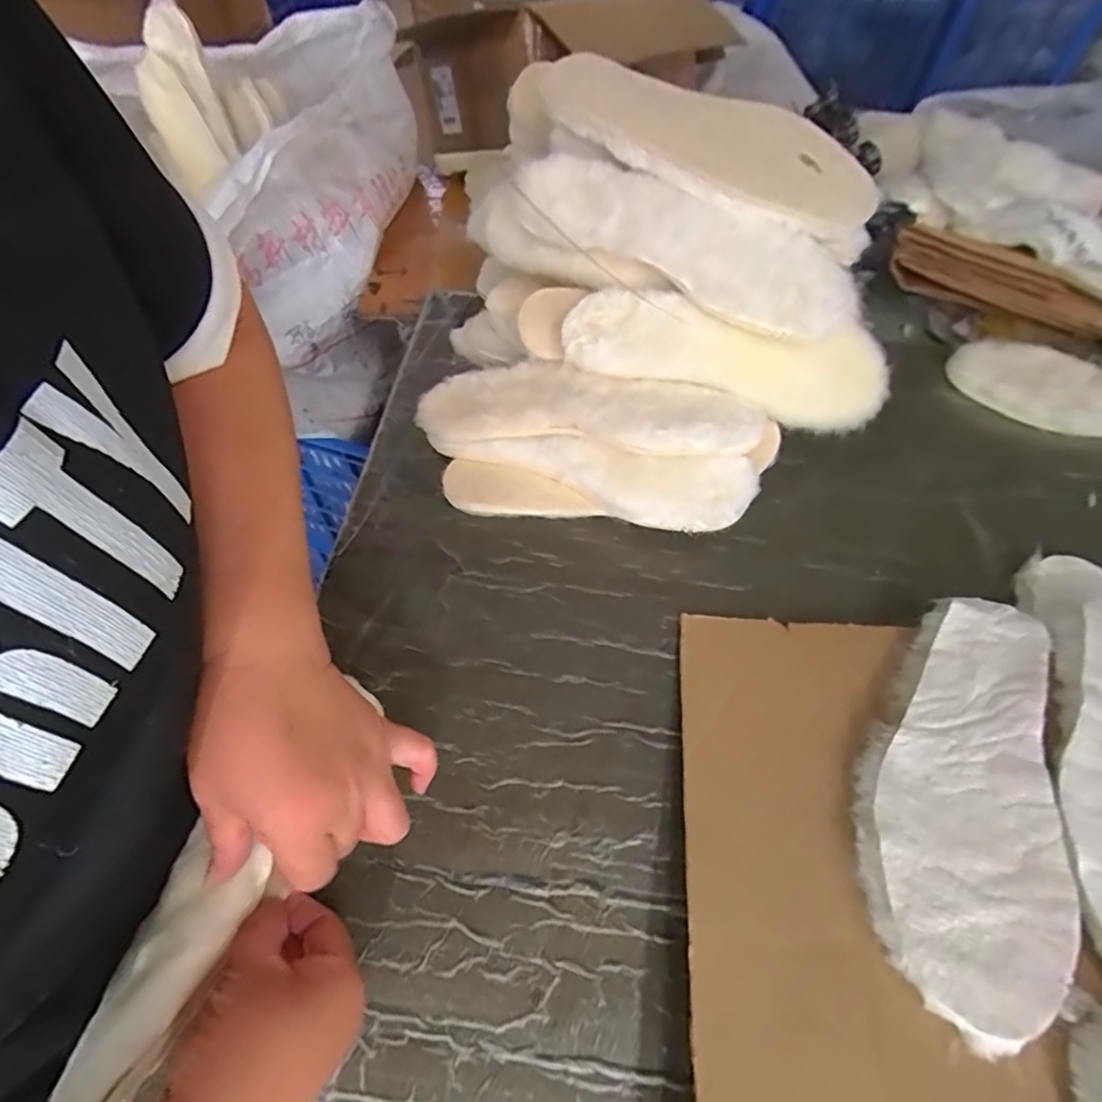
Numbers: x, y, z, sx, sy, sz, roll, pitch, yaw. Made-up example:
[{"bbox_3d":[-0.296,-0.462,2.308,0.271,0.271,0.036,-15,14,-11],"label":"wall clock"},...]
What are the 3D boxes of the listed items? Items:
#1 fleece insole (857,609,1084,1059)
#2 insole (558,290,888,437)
[{"bbox_3d":[0.240,0.128,0.354,0.097,0.012,0.260,14,50,22],"label":"fleece insole"},{"bbox_3d":[0.144,-0.151,0.481,0.270,0.087,0.045,8,16,3],"label":"insole"}]

